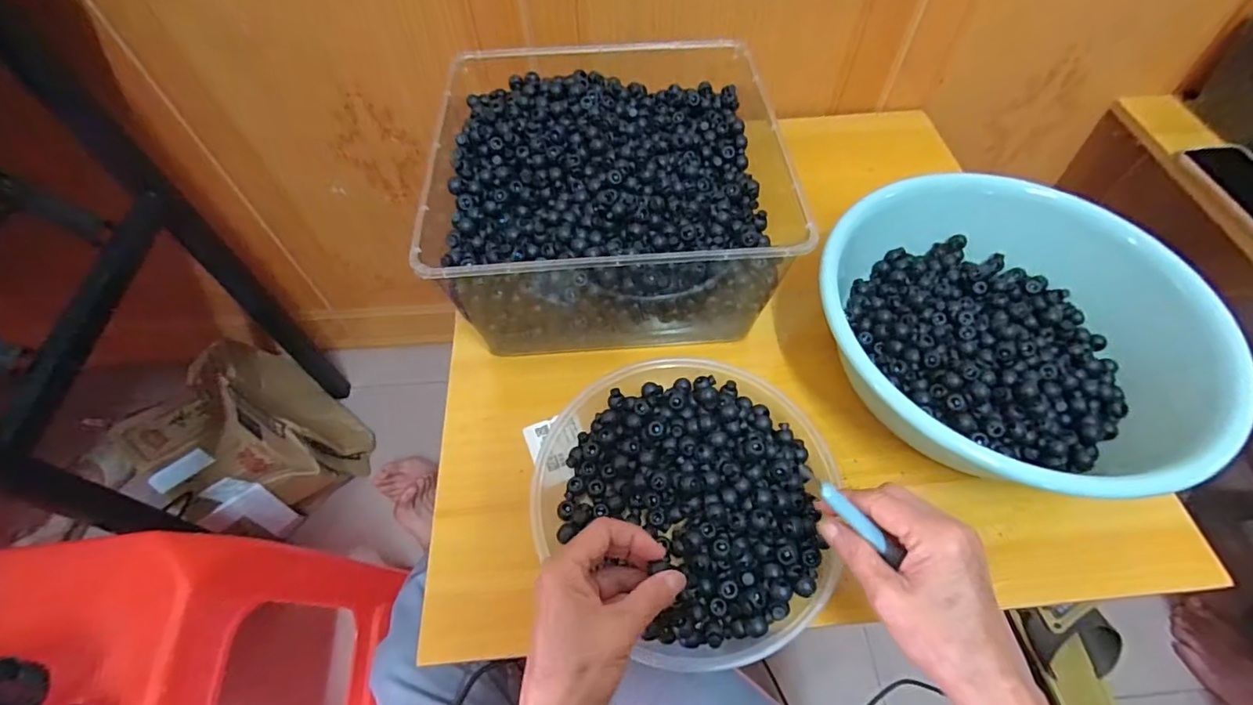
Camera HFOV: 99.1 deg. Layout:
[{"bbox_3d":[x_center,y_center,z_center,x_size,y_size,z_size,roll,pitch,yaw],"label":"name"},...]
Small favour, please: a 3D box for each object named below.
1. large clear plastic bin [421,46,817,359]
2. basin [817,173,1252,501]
[{"bbox_3d":[-0.014,-0.149,0.510,0.291,0.121,0.283,-4,58,-2],"label":"large clear plastic bin"},{"bbox_3d":[0.307,-0.015,0.442,0.285,0.084,0.269,0,58,1],"label":"basin"}]

